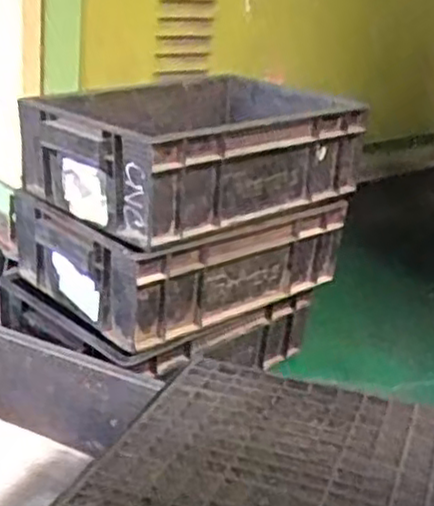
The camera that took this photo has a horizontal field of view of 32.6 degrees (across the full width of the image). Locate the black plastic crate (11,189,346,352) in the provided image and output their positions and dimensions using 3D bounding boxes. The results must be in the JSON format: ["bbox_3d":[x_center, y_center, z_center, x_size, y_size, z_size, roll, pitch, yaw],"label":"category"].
[{"bbox_3d":[-0.056,-0.022,0.930,0.340,0.115,0.261,-14,31,-41],"label":"black plastic crate"}]

